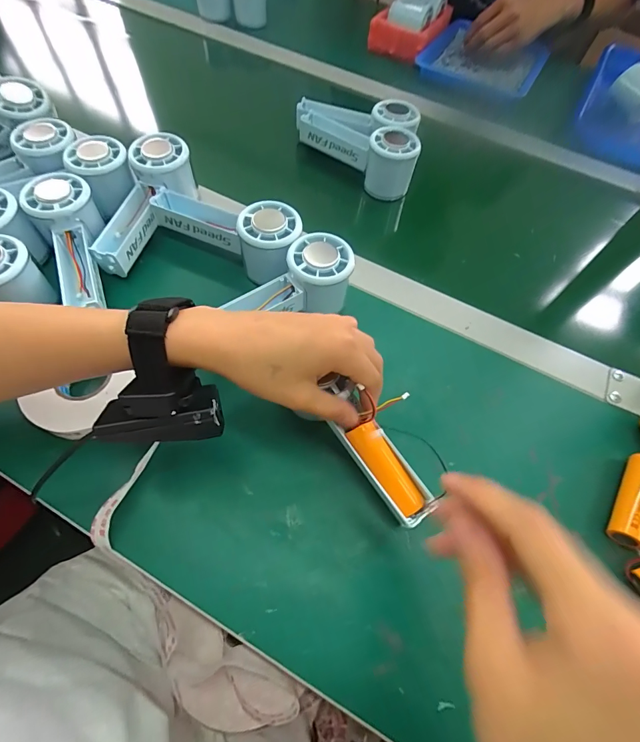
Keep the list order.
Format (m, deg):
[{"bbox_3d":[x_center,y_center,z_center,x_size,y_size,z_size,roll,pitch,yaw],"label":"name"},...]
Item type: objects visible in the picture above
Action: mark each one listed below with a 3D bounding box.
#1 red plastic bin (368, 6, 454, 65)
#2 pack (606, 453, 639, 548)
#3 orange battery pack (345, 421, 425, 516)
[{"bbox_3d":[0.151,-0.579,0.634,0.102,0.041,0.144,28,63,10],"label":"red plastic bin"},{"bbox_3d":[0.237,0.095,0.285,0.018,0.023,0.073,31,63,11],"label":"pack"},{"bbox_3d":[0.047,0.068,0.264,0.018,0.014,0.068,-33,83,-18],"label":"orange battery pack"}]

